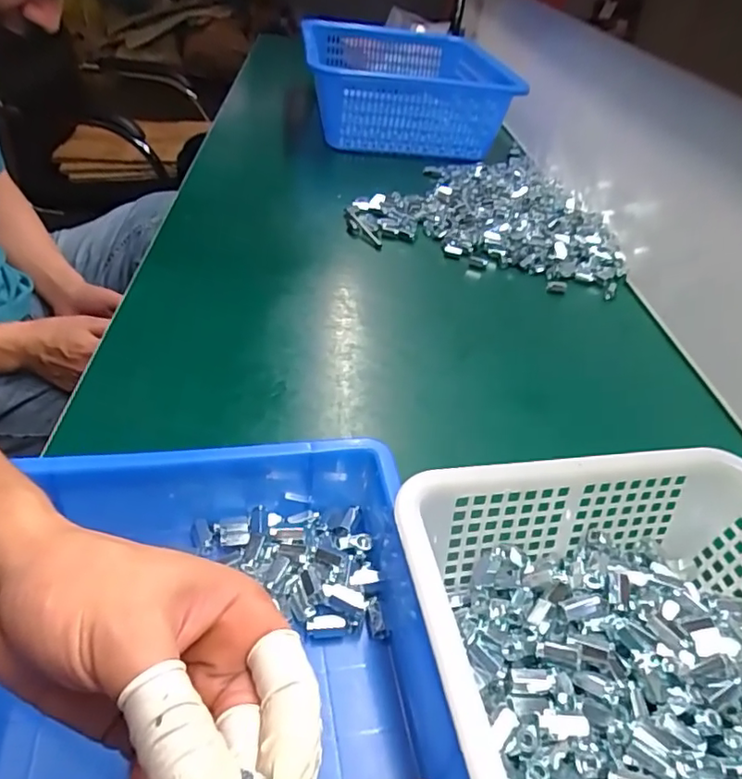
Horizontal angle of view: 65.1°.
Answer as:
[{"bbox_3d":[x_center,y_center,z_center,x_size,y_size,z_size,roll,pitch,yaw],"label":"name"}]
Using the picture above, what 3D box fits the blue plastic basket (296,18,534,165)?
[{"bbox_3d":[0.050,-0.590,1.125,0.352,0.122,0.459,0,40,-9],"label":"blue plastic basket"}]

